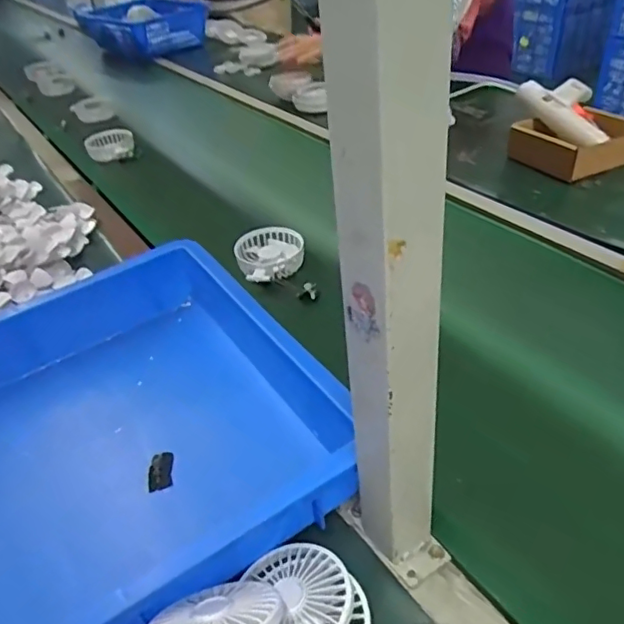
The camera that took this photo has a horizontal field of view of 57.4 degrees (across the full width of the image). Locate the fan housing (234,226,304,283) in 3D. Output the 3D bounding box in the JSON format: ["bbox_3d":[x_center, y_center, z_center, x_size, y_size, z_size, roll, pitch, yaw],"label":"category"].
[{"bbox_3d":[-0.056,-0.080,0.764,0.090,0.027,0.114,-12,38,-7],"label":"fan housing"}]

